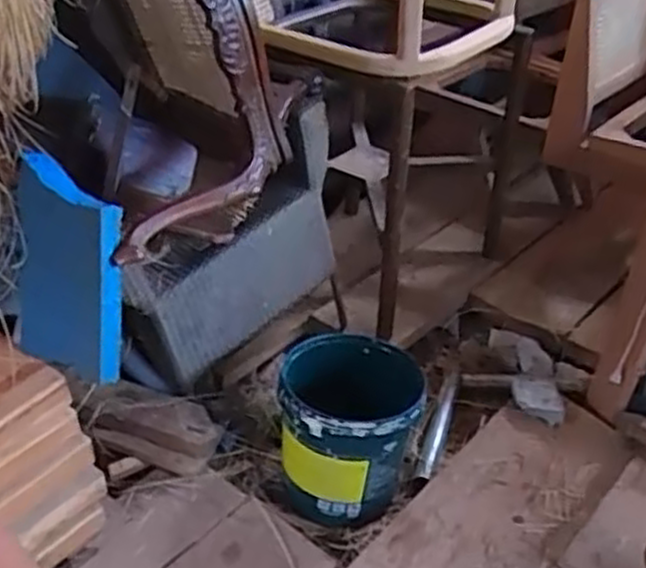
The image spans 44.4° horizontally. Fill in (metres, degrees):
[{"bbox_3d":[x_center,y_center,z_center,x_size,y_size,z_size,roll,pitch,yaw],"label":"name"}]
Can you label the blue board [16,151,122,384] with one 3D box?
[{"bbox_3d":[-0.482,-0.027,1.483,0.246,0.396,0.045,11,14,29],"label":"blue board"}]

